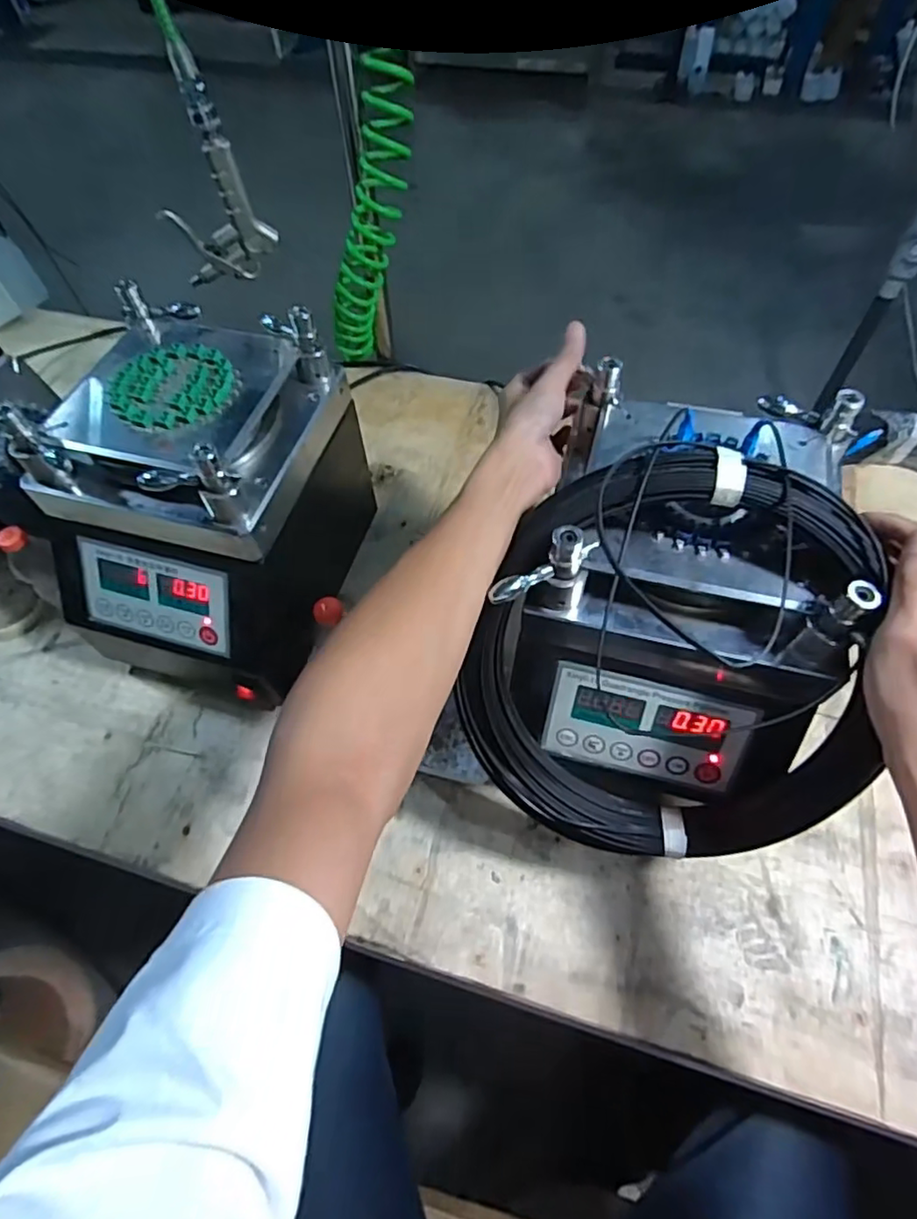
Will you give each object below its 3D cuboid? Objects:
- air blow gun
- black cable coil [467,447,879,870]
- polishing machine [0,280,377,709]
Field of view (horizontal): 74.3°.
[{"bbox_3d":[-0.225,-0.380,0.537,0.089,0.167,0.026,-18,60,-9],"label":"air blow gun"},{"bbox_3d":[0.136,0.046,0.425,0.274,0.289,0.046,-11,18,16],"label":"black cable coil"},{"bbox_3d":[-0.245,-0.097,0.611,0.228,0.270,0.272,13,60,10],"label":"polishing machine"}]

